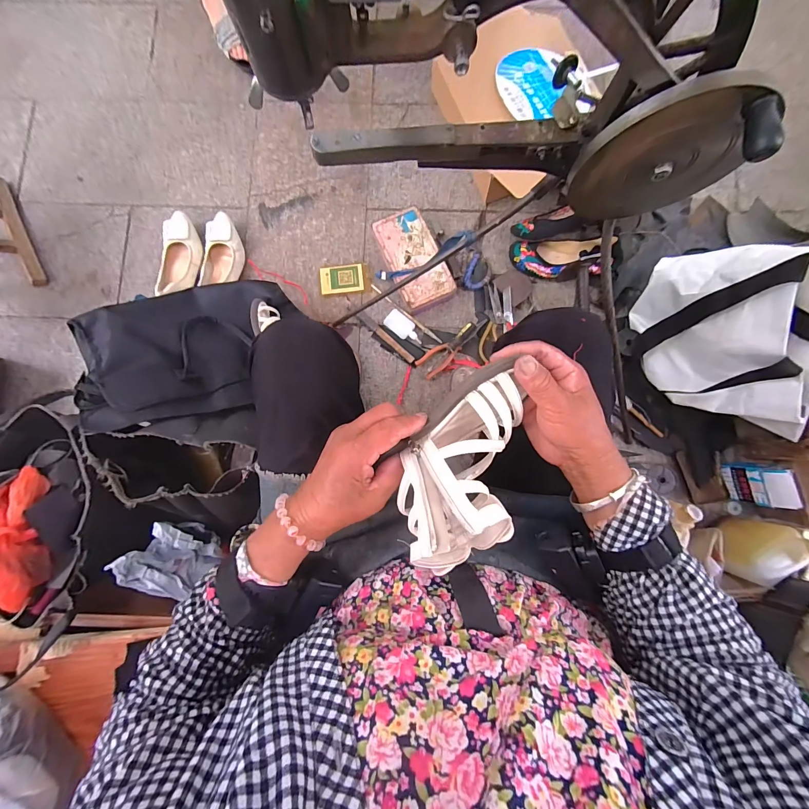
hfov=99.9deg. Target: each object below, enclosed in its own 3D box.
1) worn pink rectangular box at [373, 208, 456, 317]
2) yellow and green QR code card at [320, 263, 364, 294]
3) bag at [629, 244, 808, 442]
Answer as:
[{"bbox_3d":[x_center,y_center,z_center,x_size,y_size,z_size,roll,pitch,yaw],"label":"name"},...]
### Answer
[{"bbox_3d":[0.022,-0.336,0.790,0.122,0.043,0.224,-24,84,-2],"label":"worn pink rectangular box"},{"bbox_3d":[-0.149,-0.298,0.806,0.099,0.009,0.063,-6,83,0],"label":"yellow and green QR code card"},{"bbox_3d":[0.550,-0.124,0.596,0.167,0.270,0.344,-1,83,1],"label":"bag"}]

